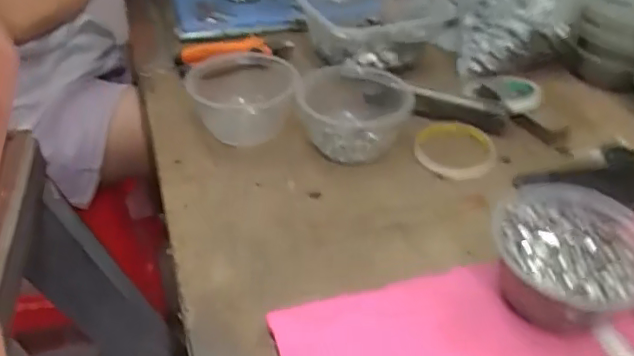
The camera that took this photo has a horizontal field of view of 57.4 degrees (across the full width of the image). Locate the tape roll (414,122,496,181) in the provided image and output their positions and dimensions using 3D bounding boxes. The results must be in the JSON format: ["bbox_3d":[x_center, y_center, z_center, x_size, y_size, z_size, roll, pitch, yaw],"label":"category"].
[{"bbox_3d":[0.147,-0.032,0.611,0.080,0.015,0.090,12,40,17],"label":"tape roll"}]

